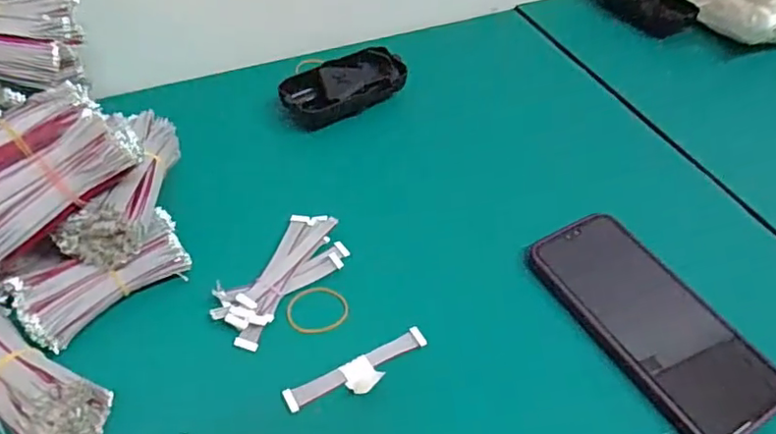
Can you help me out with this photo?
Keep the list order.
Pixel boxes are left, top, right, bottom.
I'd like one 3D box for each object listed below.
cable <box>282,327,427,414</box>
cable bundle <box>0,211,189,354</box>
[{"bbox_3d":[-0.016,0.093,0.335,0.089,0.011,0.023,-21,54,-21],"label":"cable"},{"bbox_3d":[-0.168,0.036,0.340,0.095,0.018,0.043,-32,102,-29],"label":"cable bundle"}]

